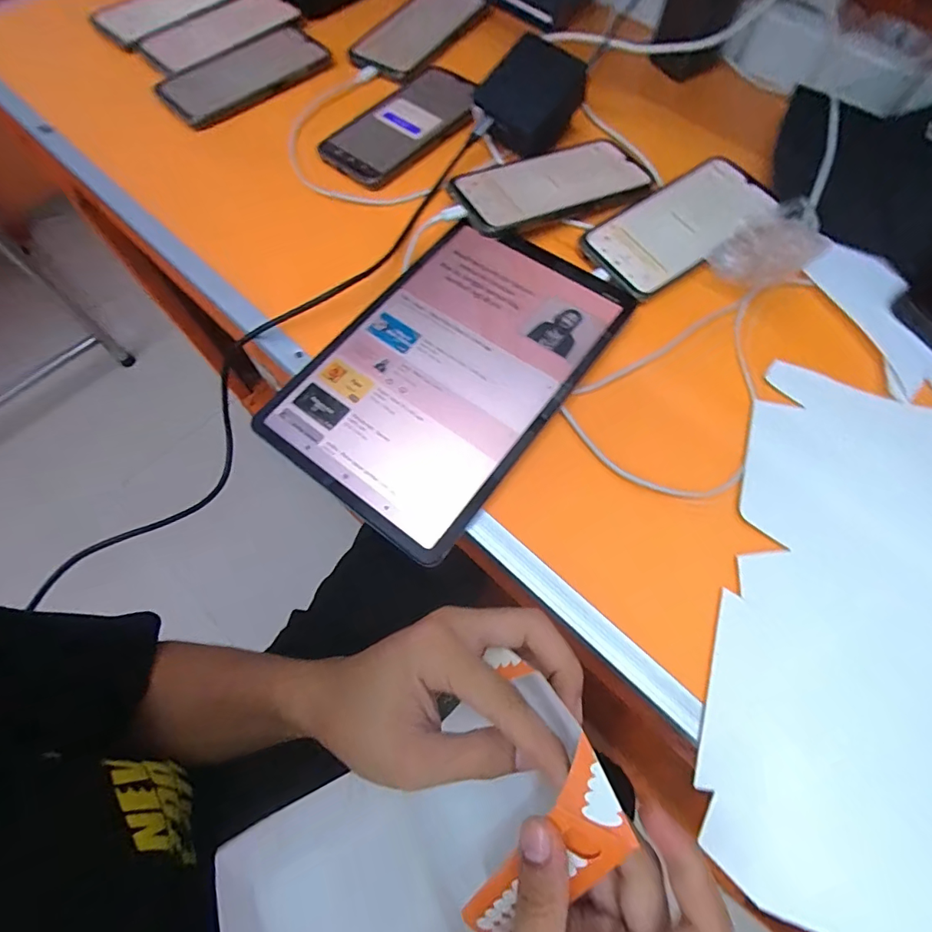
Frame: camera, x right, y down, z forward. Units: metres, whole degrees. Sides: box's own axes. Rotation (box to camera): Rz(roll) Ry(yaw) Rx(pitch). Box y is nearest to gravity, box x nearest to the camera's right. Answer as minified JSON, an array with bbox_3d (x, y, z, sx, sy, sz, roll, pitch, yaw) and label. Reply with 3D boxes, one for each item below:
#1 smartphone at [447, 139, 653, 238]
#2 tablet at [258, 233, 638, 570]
[{"bbox_3d":[0.074,-0.245,0.401,0.166,0.009,0.084,-21,71,-10],"label":"smartphone"},{"bbox_3d":[-0.010,-0.076,0.335,0.163,0.006,0.247,36,72,11],"label":"tablet"}]

